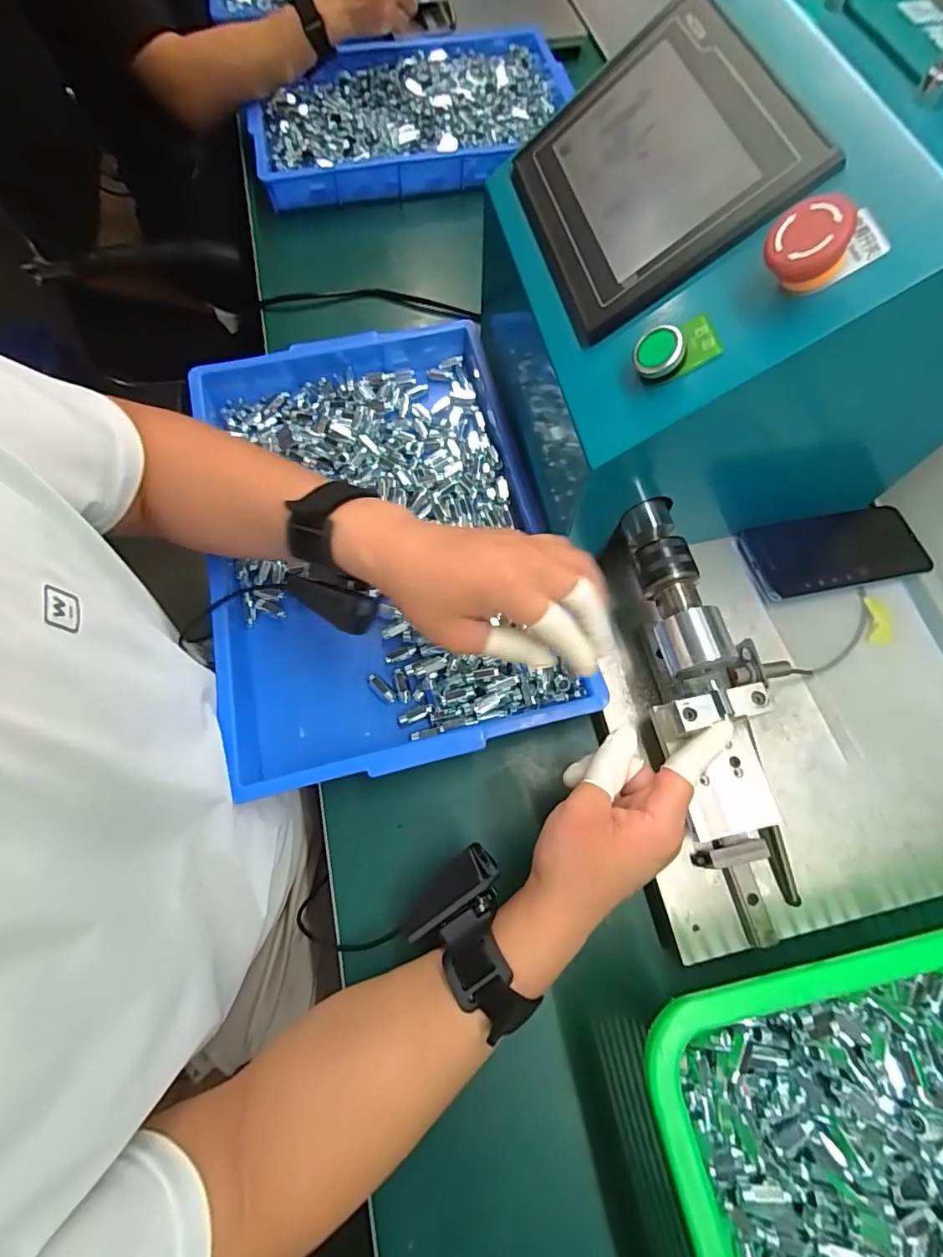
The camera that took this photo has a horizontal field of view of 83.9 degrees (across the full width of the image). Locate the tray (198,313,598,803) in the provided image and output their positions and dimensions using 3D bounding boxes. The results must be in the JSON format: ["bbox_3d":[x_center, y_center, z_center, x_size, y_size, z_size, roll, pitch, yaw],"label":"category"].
[{"bbox_3d":[-0.089,-0.089,0.474,0.296,0.043,0.421,-13,69,-5],"label":"tray"}]

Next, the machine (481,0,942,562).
[{"bbox_3d":[0.181,-0.254,0.402,0.305,0.276,0.286,-11,69,-4],"label":"machine"}]

